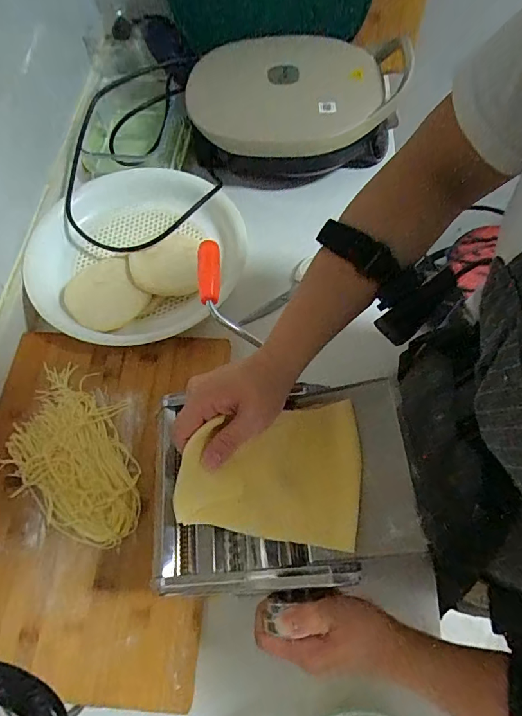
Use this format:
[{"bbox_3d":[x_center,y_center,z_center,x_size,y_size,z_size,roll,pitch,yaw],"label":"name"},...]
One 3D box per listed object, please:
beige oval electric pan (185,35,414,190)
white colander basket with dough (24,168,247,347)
[{"bbox_3d":[0.054,-0.416,0.700,0.325,0.120,0.269,-15,64,-5],"label":"beige oval electric pan"},{"bbox_3d":[-0.176,-0.151,0.613,0.293,0.055,0.293,0,64,1],"label":"white colander basket with dough"}]

